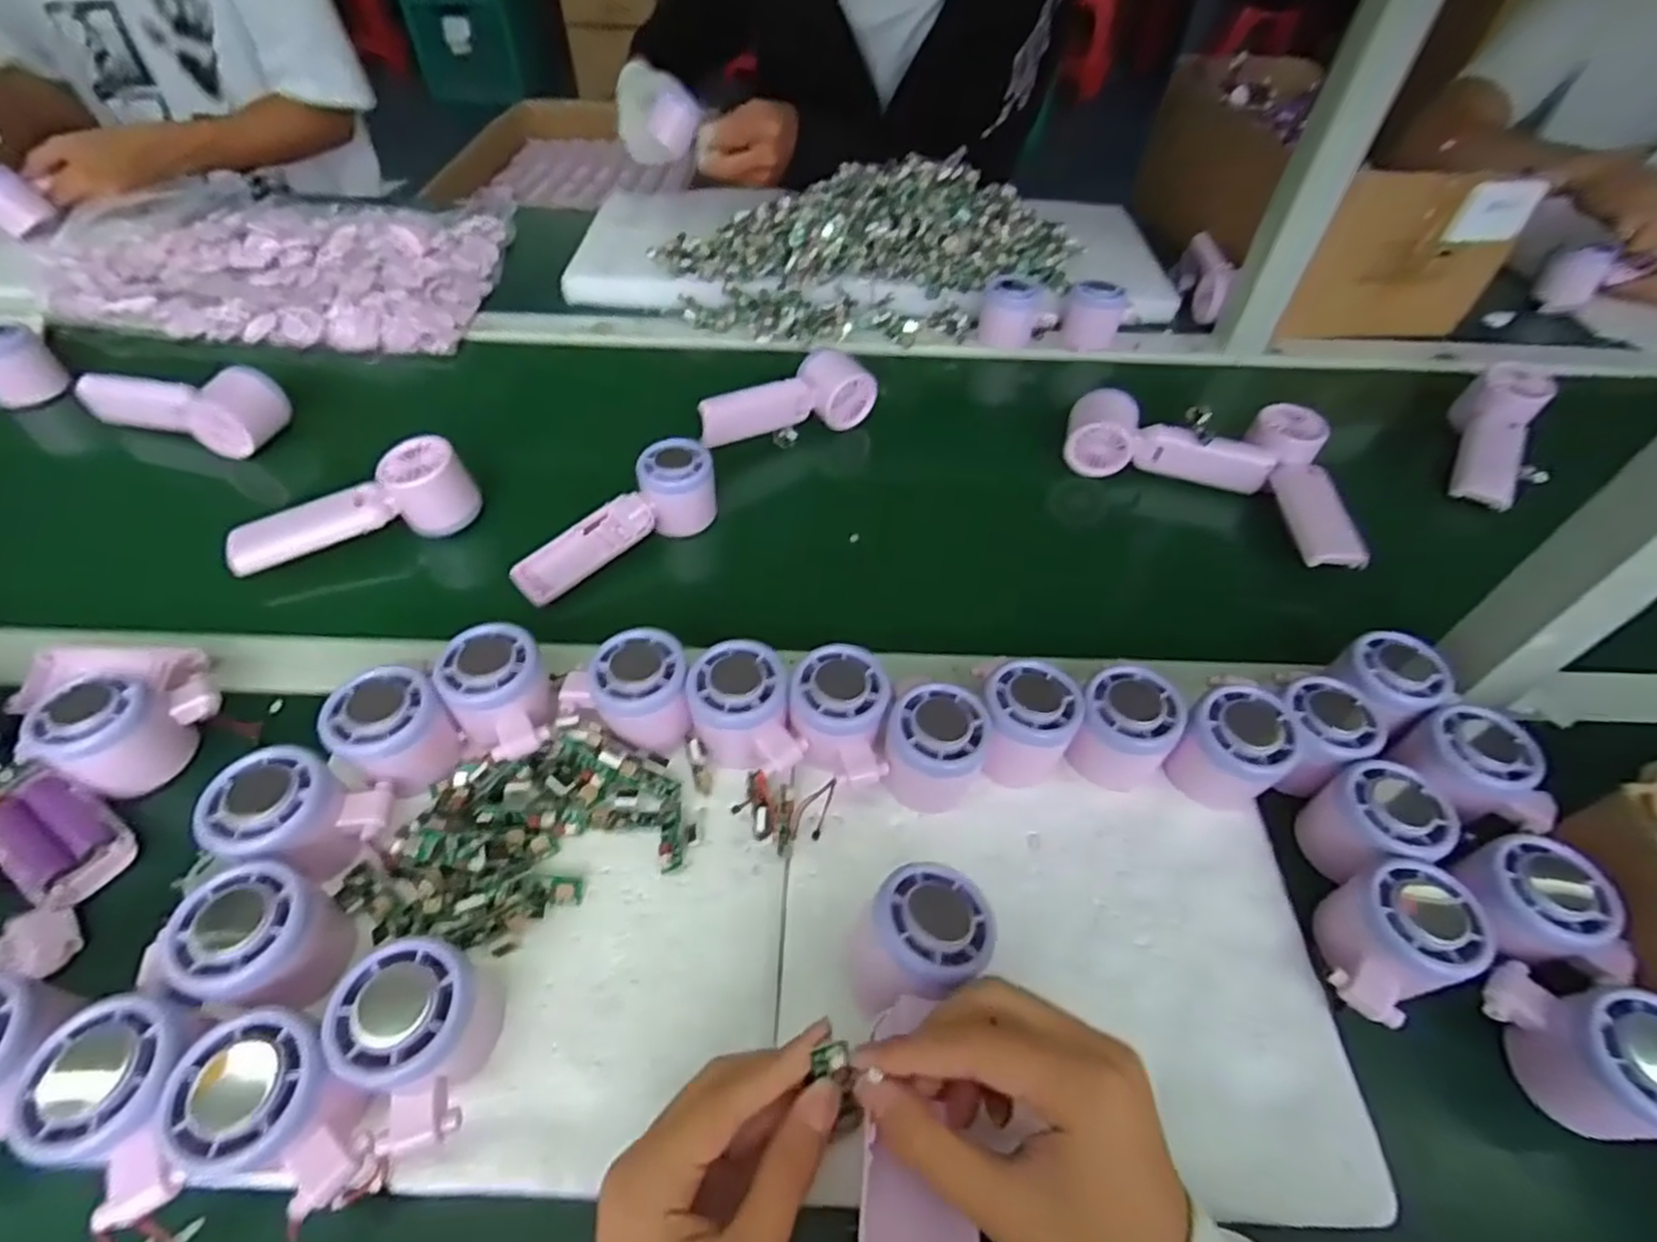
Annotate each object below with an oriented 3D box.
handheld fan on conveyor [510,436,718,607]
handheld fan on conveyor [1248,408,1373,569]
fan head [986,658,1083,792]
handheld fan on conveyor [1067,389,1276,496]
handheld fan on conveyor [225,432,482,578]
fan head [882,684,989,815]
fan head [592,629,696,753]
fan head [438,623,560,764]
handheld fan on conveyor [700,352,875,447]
[{"bbox_3d":[-0.159,-0.071,0.567,0.168,0.059,0.054,-37,59,-11],"label":"handheld fan on conveyor"},{"bbox_3d":[0.382,-0.110,0.587,0.043,0.047,0.162,4,50,1],"label":"handheld fan on conveyor"},{"bbox_3d":[0.112,0.061,0.432,0.058,0.054,0.067,16,51,11],"label":"fan head"},{"bbox_3d":[0.293,-0.157,0.643,0.163,0.042,0.071,9,50,5],"label":"handheld fan on conveyor"},{"bbox_3d":[-0.358,-0.090,0.554,0.168,0.055,0.049,-18,53,-17],"label":"handheld fan on conveyor"},{"bbox_3d":[0.060,0.074,0.422,0.058,0.058,0.054,12,50,7],"label":"fan head"},{"bbox_3d":[-0.110,0.040,0.431,0.054,0.044,0.058,-8,51,-9],"label":"fan head"},{"bbox_3d":[-0.187,0.040,0.422,0.054,0.038,0.073,-28,57,-24],"label":"fan head"},{"bbox_3d":[-0.039,-0.196,0.655,0.166,0.050,0.045,-21,54,-19],"label":"handheld fan on conveyor"}]

